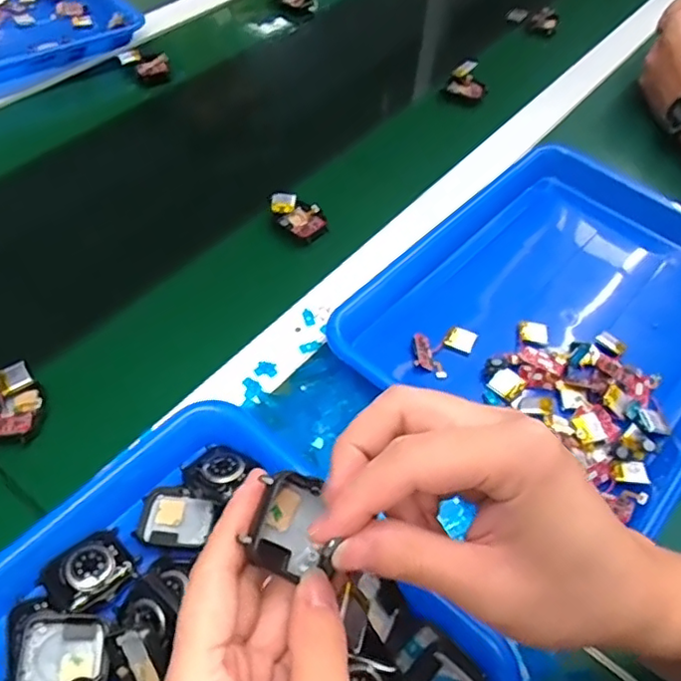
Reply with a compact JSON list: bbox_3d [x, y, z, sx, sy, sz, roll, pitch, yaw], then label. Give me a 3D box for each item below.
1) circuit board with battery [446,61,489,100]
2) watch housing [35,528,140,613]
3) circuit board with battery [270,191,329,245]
[{"bbox_3d":[0.147,-0.296,0.693,0.042,0.041,0.038,17,55,8],"label":"circuit board with battery"},{"bbox_3d":[-0.137,0.128,0.336,0.044,0.011,0.034,-36,64,-26],"label":"watch housing"},{"bbox_3d":[-0.039,-0.113,0.539,0.056,0.010,0.035,37,60,20],"label":"circuit board with battery"}]

